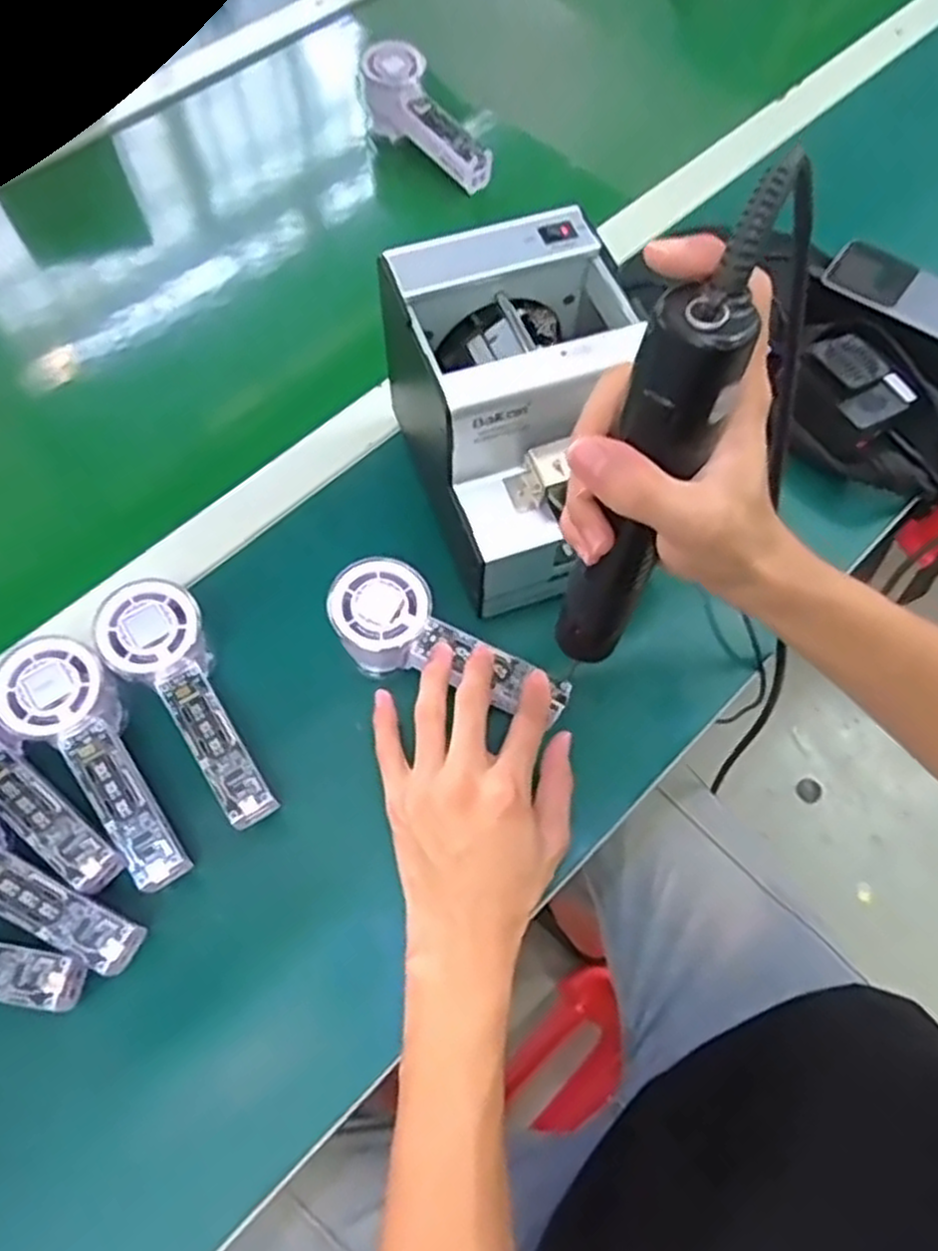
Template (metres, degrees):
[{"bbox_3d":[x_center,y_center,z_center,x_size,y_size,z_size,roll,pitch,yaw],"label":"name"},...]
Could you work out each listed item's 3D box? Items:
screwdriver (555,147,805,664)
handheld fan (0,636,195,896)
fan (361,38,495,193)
[{"bbox_3d":[0.077,-0.064,0.328,0.032,0.226,0.045,32,57,16],"label":"screwdriver"},{"bbox_3d":[-0.202,0.075,0.437,0.052,0.033,0.150,-34,81,-15],"label":"handheld fan"},{"bbox_3d":[-0.036,-0.441,0.704,0.051,0.061,0.151,-41,85,-18],"label":"fan"}]

